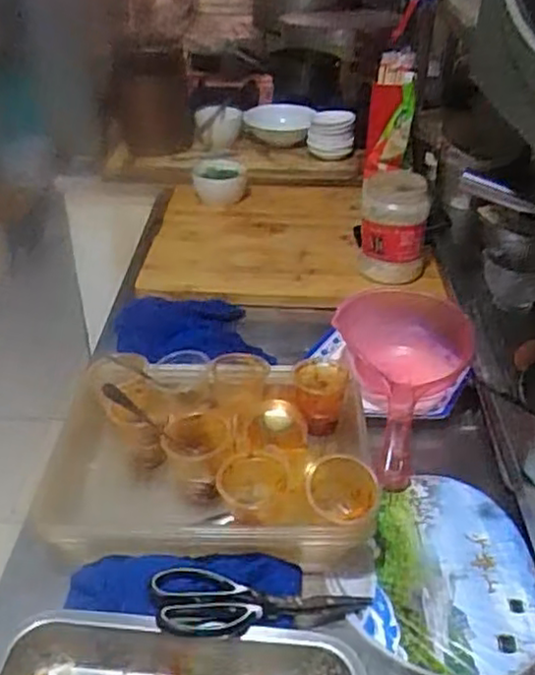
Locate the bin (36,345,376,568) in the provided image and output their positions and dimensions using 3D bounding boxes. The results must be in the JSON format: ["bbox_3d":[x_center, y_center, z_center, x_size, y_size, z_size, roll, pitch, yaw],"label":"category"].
[{"bbox_3d":[-0.056,0.116,0.721,0.307,0.093,0.241,0,34,-1],"label":"bin"}]

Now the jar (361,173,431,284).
[{"bbox_3d":[0.189,-0.171,1.068,0.097,0.147,0.097,5,34,6],"label":"jar"}]

